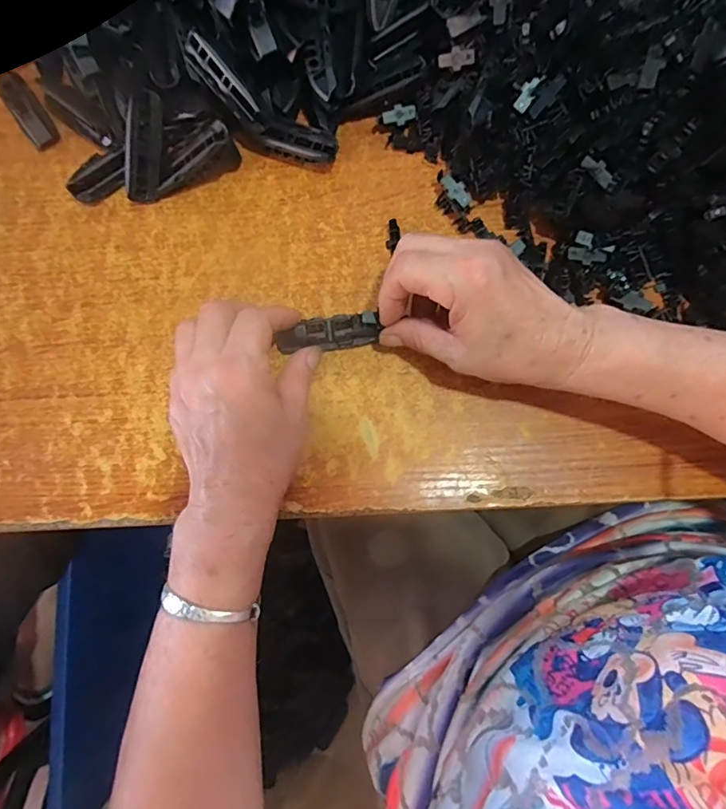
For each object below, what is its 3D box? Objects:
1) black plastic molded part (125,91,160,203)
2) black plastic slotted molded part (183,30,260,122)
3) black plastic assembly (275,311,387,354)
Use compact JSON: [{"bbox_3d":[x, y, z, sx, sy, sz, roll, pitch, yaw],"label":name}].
[{"bbox_3d":[-0.156,-0.182,0.345,0.018,0.016,0.071,17,115,4],"label":"black plastic molded part"},{"bbox_3d":[-0.097,-0.226,0.336,0.062,0.016,0.015,44,82,-16],"label":"black plastic slotted molded part"},{"bbox_3d":[-0.024,-0.049,0.335,0.071,0.021,0.019,-8,78,10],"label":"black plastic assembly"}]

